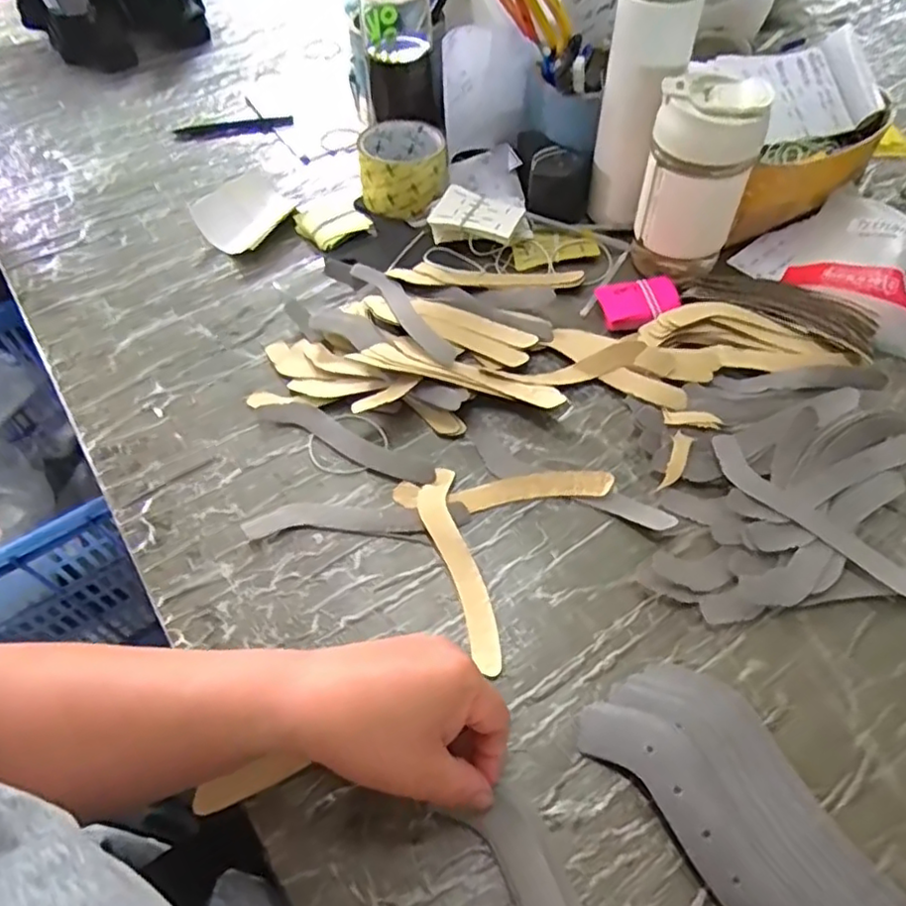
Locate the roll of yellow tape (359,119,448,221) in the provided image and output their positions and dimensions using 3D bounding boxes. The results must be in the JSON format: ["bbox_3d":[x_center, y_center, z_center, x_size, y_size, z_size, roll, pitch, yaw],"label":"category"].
[{"bbox_3d":[-0.052,-0.289,0.664,0.089,0.061,0.093,-8,54,-3],"label":"roll of yellow tape"}]

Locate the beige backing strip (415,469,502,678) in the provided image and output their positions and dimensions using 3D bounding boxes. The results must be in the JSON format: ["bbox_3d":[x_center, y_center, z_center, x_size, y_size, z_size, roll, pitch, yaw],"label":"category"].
[{"bbox_3d":[0.002,0.075,0.428,0.030,0.006,0.148,-12,54,-6],"label":"beige backing strip"}]

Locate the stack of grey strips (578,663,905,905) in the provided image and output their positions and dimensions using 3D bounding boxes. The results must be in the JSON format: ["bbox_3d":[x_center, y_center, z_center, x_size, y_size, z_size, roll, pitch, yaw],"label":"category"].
[{"bbox_3d":[0.157,0.187,0.336,0.087,0.017,0.173,-35,60,-21],"label":"stack of grey strips"}]

